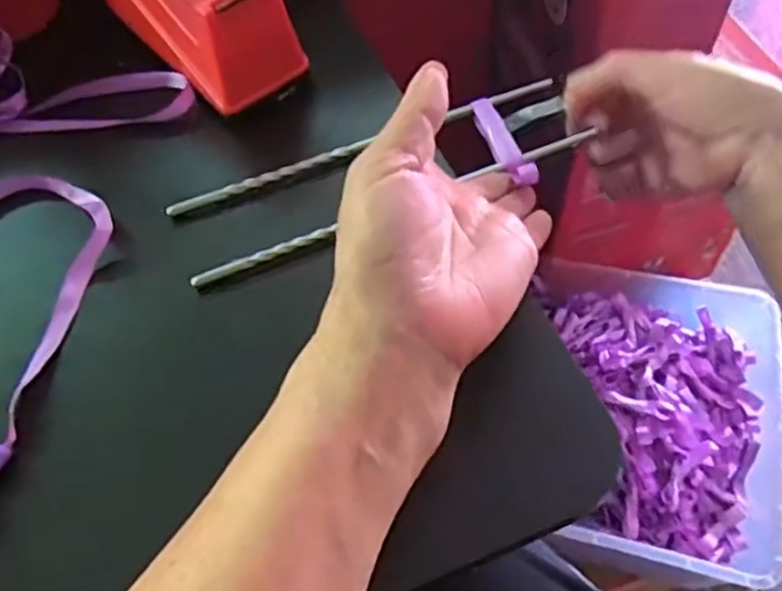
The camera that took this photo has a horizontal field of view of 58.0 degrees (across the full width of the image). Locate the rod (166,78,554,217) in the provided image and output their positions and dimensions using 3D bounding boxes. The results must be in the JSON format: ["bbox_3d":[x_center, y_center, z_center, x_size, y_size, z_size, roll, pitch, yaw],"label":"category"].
[{"bbox_3d":[-0.013,-0.082,0.385,0.221,0.010,0.008,-20,56,-7],"label":"rod"}]

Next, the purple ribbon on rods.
[{"bbox_3d":[0.059,-0.082,0.375,0.012,0.010,0.069,-16,51,-7],"label":"purple ribbon on rods"}]

